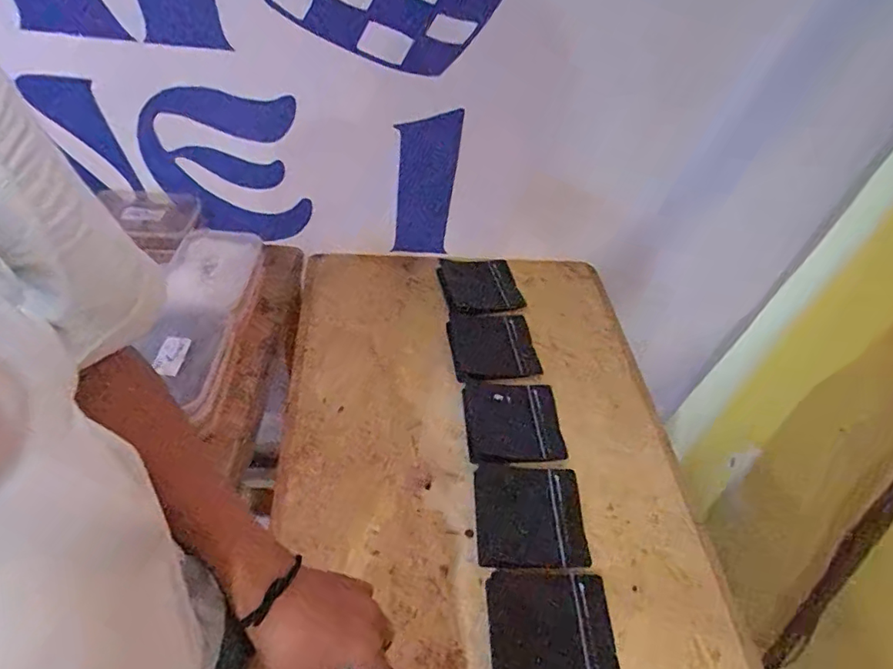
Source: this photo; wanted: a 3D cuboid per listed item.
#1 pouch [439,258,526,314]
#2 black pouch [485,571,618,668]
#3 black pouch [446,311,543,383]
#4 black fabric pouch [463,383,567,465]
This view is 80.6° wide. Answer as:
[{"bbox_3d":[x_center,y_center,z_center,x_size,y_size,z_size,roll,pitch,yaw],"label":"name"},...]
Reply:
[{"bbox_3d":[0.063,-0.096,0.998,0.135,0.016,0.146,-7,49,-16],"label":"pouch"},{"bbox_3d":[0.122,0.349,0.609,0.139,0.011,0.135,3,47,-7],"label":"black pouch"},{"bbox_3d":[0.076,0.017,0.905,0.140,0.007,0.152,-3,48,-12],"label":"black pouch"},{"bbox_3d":[0.102,0.135,0.813,0.143,0.013,0.134,3,47,-6],"label":"black fabric pouch"}]

